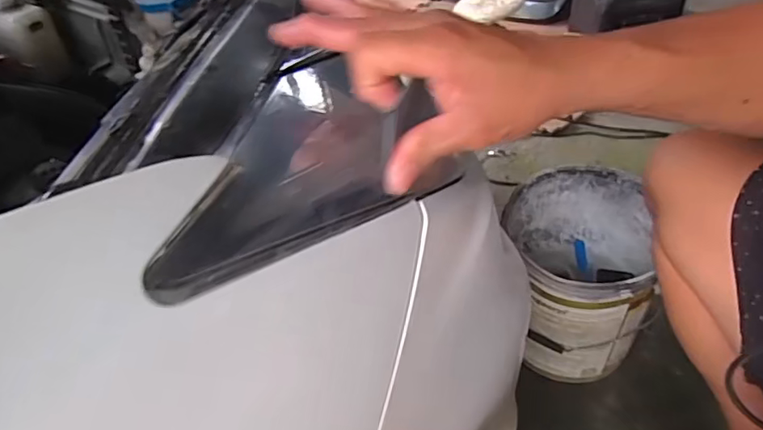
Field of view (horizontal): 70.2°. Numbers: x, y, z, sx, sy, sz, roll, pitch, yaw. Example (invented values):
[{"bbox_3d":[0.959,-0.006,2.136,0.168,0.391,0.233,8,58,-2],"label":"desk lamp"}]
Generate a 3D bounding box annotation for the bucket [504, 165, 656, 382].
[{"bbox_3d":[0.366,0.126,1.045,0.276,0.306,0.304,13,45,19],"label":"bucket"}]

